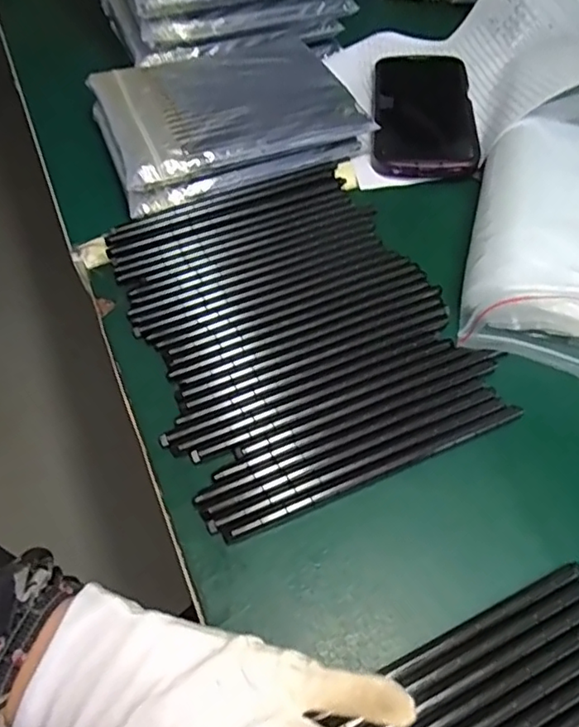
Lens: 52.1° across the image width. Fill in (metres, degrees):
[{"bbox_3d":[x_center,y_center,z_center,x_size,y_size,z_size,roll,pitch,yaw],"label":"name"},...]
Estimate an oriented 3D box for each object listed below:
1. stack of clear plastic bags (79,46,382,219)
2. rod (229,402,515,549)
[{"bbox_3d":[-0.052,-0.196,0.461,0.187,0.049,0.146,-22,56,-13],"label":"stack of clear plastic bags"},{"bbox_3d":[0.049,0.056,0.311,0.173,0.006,0.008,-21,56,-13],"label":"rod"}]

